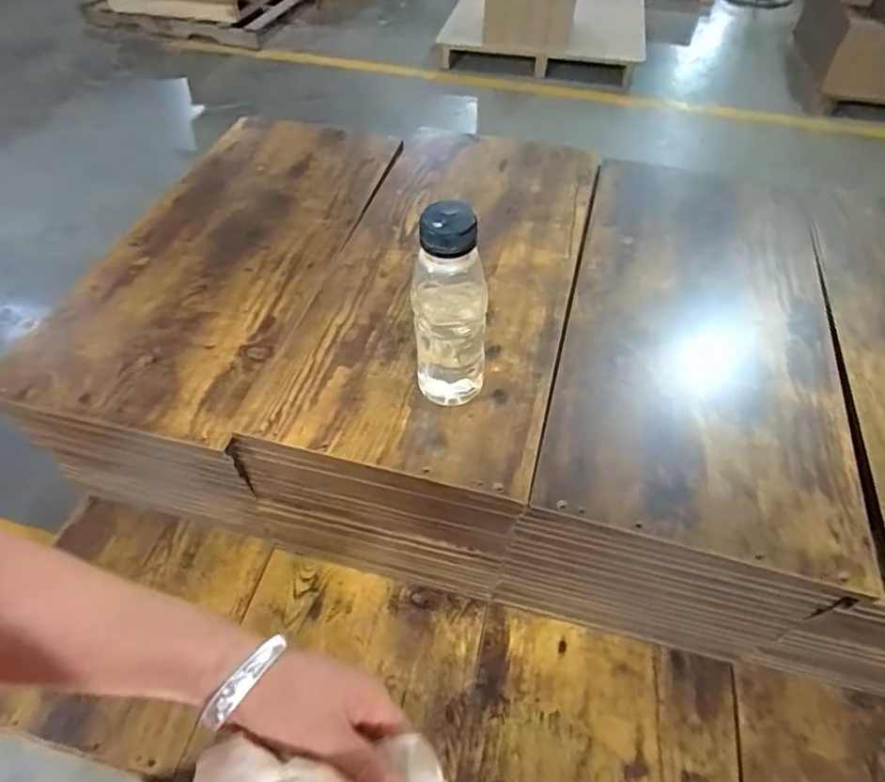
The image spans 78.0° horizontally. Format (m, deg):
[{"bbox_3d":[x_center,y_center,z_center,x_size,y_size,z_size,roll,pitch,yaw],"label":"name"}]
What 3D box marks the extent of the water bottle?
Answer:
[{"bbox_3d":[0.006,-0.059,0.444,0.060,0.203,0.051,4,52,3],"label":"water bottle"}]

